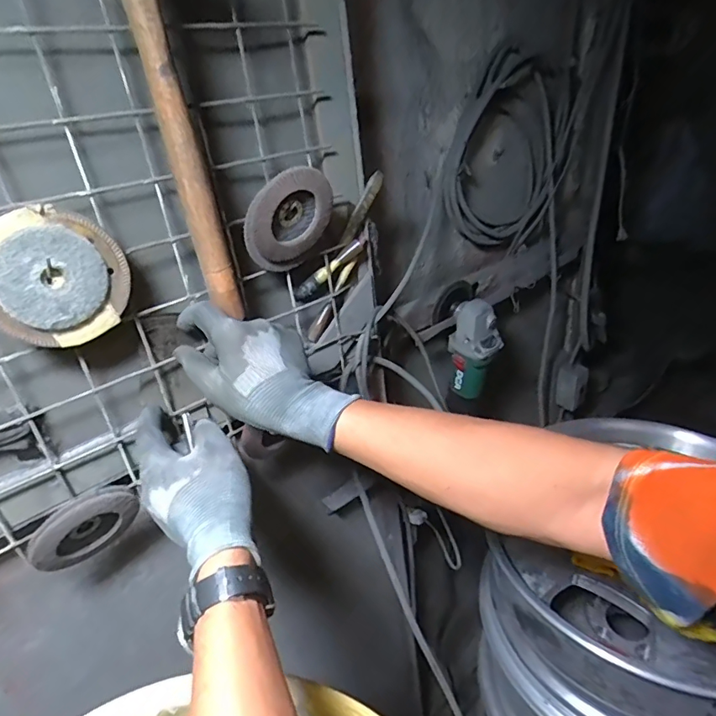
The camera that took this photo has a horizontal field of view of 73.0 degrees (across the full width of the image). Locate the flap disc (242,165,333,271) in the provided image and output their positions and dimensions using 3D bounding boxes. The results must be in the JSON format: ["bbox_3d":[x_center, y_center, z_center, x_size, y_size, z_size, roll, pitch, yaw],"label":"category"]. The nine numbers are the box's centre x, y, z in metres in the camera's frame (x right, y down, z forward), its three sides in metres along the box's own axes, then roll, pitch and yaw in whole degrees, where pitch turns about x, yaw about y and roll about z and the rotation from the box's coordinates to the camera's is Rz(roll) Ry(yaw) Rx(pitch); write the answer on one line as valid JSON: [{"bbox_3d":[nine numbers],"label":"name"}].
[{"bbox_3d":[-0.071,-0.139,0.488,0.087,0.108,0.016,-1,41,-49],"label":"flap disc"}]

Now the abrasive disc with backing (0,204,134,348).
[{"bbox_3d":[-0.240,-0.063,0.384,0.105,0.102,0.019,-25,33,-30],"label":"abrasive disc with backing"}]

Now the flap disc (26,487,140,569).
[{"bbox_3d":[-0.261,0.165,0.473,0.093,0.085,0.013,-44,58,-12],"label":"flap disc"}]

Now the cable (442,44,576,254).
[{"bbox_3d":[0.282,-0.354,0.859,0.340,0.311,0.053,-50,37,-10],"label":"cable"}]

